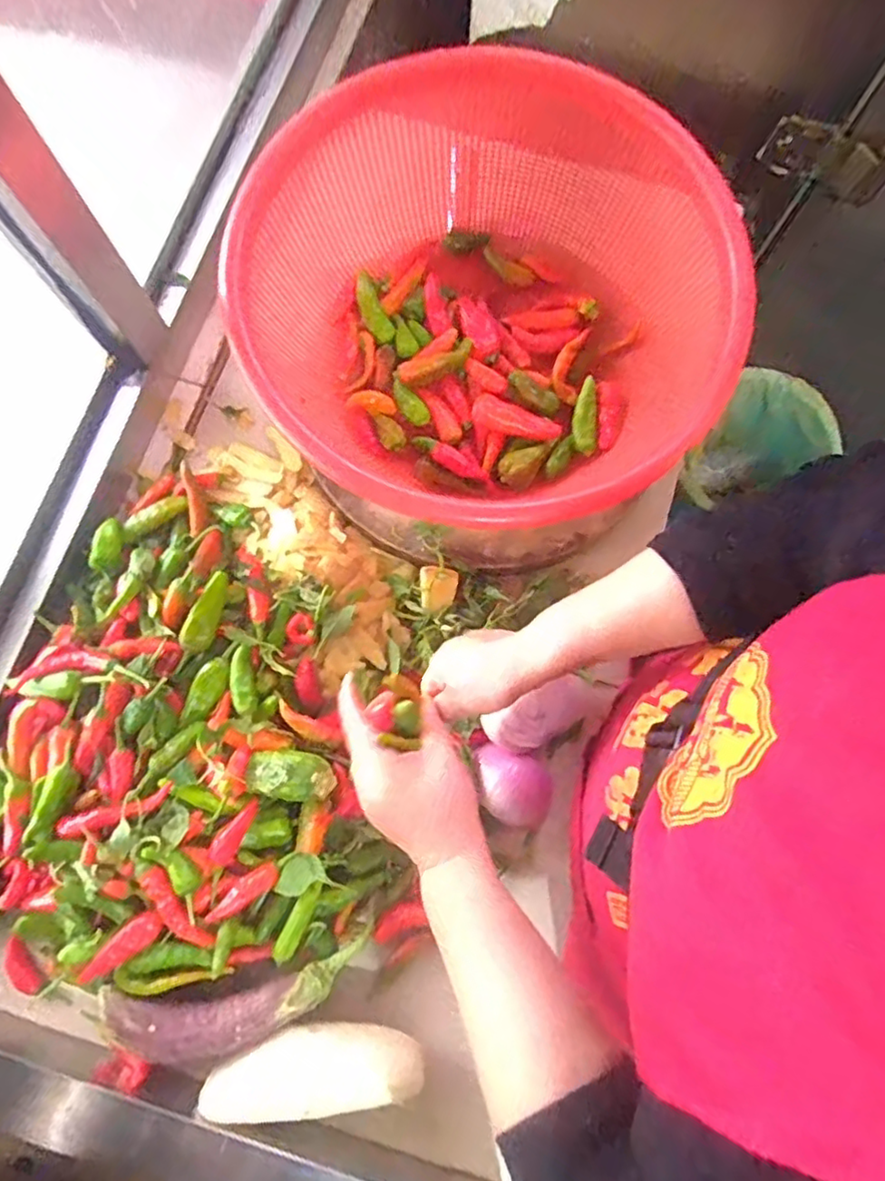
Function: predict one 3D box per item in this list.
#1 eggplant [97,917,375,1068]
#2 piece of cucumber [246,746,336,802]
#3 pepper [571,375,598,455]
[{"bbox_3d":[-0.165,0.335,0.523,0.215,0.035,0.069,-15,77,-4],"label":"eggplant"},{"bbox_3d":[-0.127,0.155,0.544,0.072,0.023,0.039,13,76,3],"label":"piece of cucumber"},{"bbox_3d":[0.139,-0.170,0.625,0.023,0.020,0.073,3,95,0],"label":"pepper"}]

